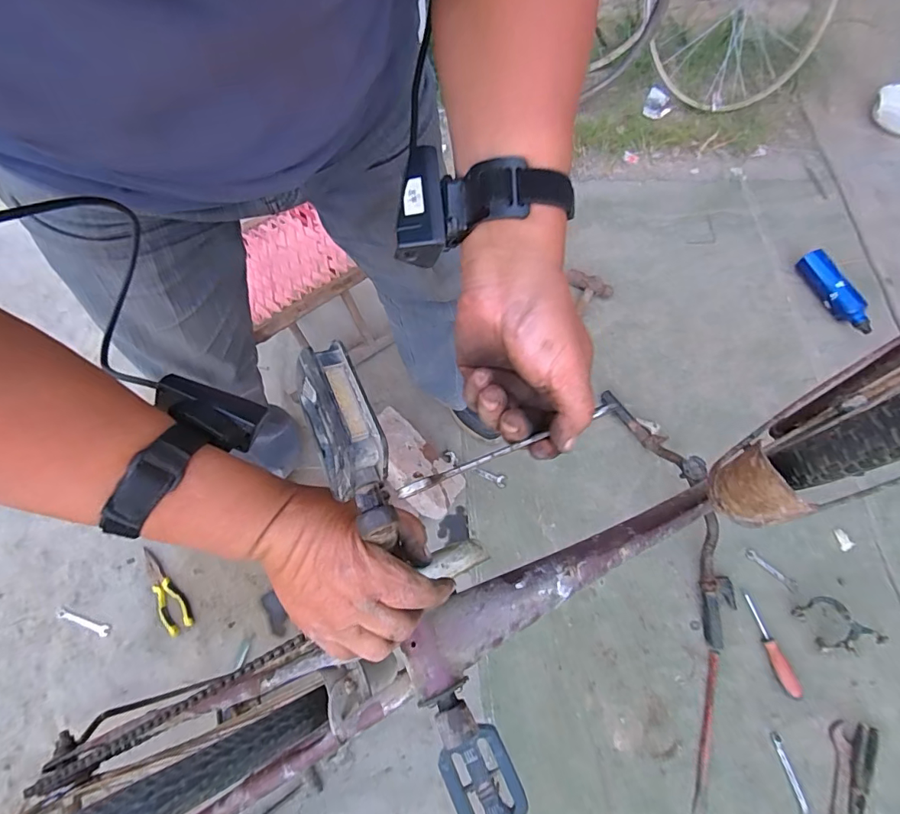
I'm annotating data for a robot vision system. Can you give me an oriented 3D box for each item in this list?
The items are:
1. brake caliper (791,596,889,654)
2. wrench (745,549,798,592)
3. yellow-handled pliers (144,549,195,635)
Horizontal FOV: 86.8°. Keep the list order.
[{"bbox_3d":[0.727,0.413,0.896,0.093,0.050,0.109,-30,69,-12],"label":"brake caliper"},{"bbox_3d":[0.648,0.329,0.966,0.108,0.009,0.021,38,72,16],"label":"wrench"},{"bbox_3d":[-0.558,0.356,0.934,0.049,0.012,0.177,-29,69,-11],"label":"yellow-handled pliers"}]

